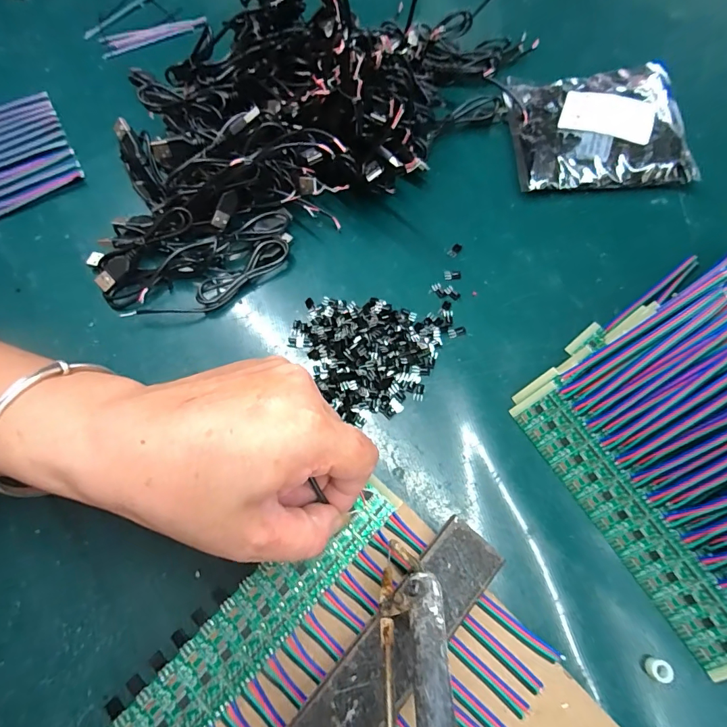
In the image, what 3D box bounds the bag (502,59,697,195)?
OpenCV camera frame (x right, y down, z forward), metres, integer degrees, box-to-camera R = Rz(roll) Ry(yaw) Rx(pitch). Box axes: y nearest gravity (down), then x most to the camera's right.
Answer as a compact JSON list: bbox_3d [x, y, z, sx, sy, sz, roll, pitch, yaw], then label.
[{"bbox_3d":[0.197,-0.206,0.359,0.134,0.021,0.134,0,67,3],"label":"bag"}]

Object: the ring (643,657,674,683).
[{"bbox_3d":[0.149,0.154,0.214,0.010,0.007,0.010,-1,67,2],"label":"ring"}]

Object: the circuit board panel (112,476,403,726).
[{"bbox_3d":[-0.047,0.120,0.203,0.162,0.004,0.035,-41,72,-15],"label":"circuit board panel"}]

